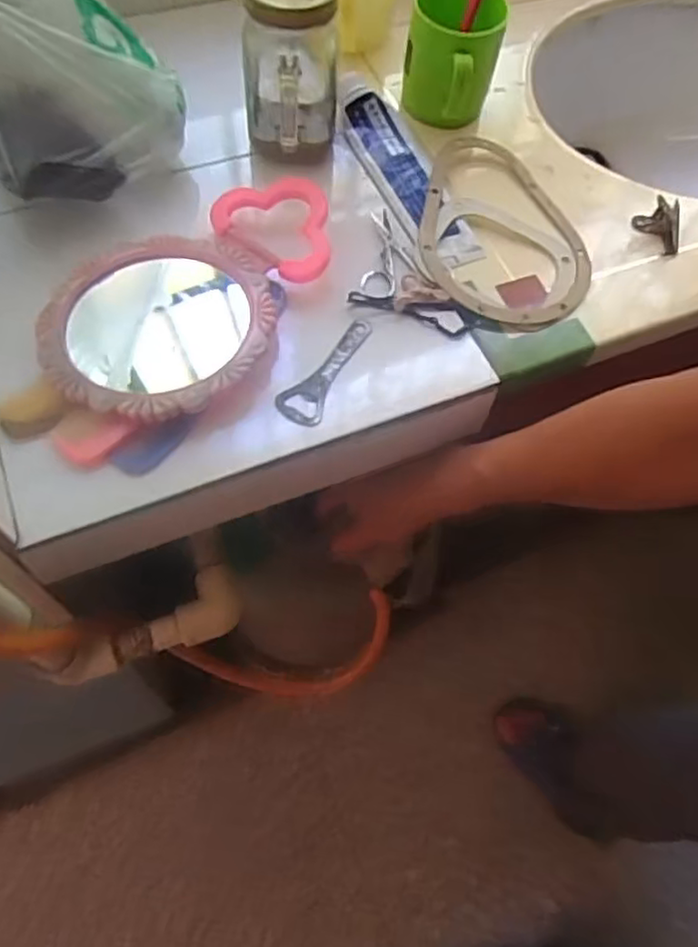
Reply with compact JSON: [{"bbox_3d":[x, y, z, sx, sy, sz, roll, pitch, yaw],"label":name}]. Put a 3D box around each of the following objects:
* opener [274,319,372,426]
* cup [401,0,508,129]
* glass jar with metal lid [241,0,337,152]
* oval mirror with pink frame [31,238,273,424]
[{"bbox_3d":[-0.018,-0.079,0.501,0.033,0.009,0.103,25,63,9],"label":"opener"},{"bbox_3d":[0.094,-0.378,0.609,0.082,0.092,0.096,10,62,1],"label":"cup"},{"bbox_3d":[-0.048,-0.331,0.541,0.074,0.124,0.070,2,62,-3],"label":"glass jar with metal lid"},{"bbox_3d":[-0.140,-0.111,0.496,0.163,0.019,0.166,14,62,3],"label":"oval mirror with pink frame"}]

